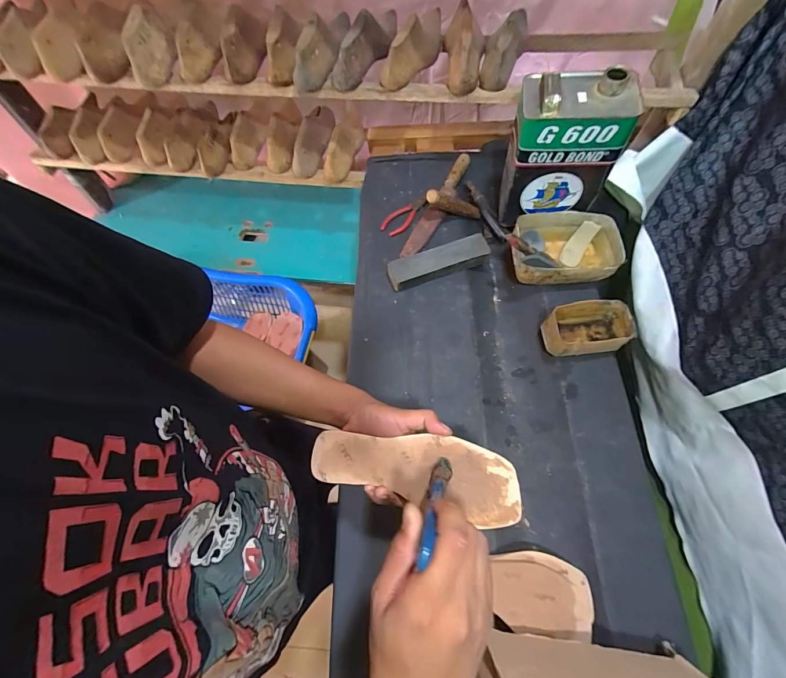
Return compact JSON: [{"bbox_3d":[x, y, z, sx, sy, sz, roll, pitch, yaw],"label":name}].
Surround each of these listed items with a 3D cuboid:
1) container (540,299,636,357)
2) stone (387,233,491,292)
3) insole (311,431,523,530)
[{"bbox_3d":[0.324,-0.014,0.598,0.135,0.066,0.078,-6,66,-2],"label":"container"},{"bbox_3d":[0.086,-0.149,0.688,0.193,0.043,0.054,-17,67,-7],"label":"stone"},{"bbox_3d":[0.016,0.145,0.395,0.235,0.021,0.075,4,65,18],"label":"insole"}]

